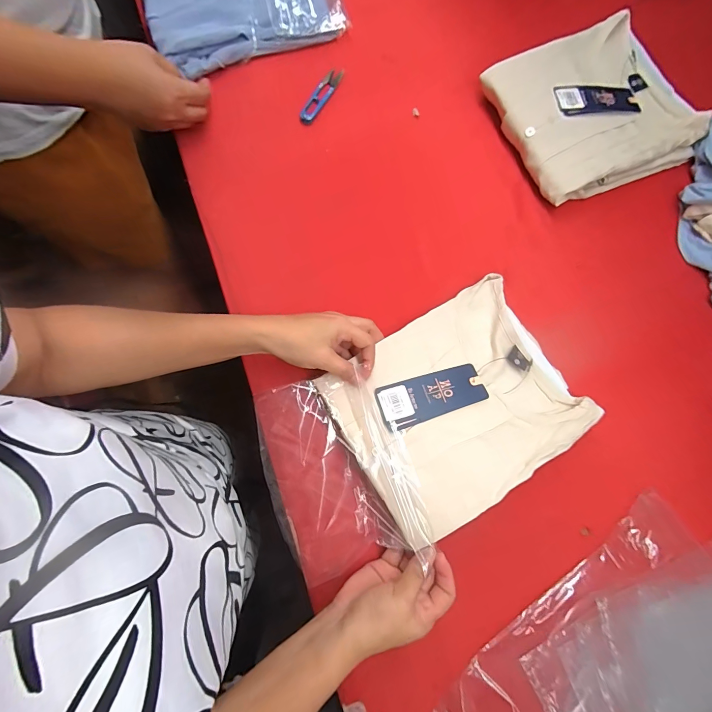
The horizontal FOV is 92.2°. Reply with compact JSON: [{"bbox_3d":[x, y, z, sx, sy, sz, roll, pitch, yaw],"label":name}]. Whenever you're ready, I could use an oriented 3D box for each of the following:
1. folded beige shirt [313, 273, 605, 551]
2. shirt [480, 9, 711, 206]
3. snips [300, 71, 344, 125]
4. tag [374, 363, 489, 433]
[{"bbox_3d":[0.113,0.048,0.382,0.255,0.043,0.203,-31,79,-5],"label":"folded beige shirt"},{"bbox_3d":[0.334,-0.350,0.487,0.258,0.040,0.233,-25,82,-10],"label":"shirt"},{"bbox_3d":[-0.051,-0.379,0.496,0.023,0.009,0.098,29,77,1],"label":"snips"},{"bbox_3d":[0.084,0.043,0.381,0.119,0.004,0.049,-16,70,-10],"label":"tag"}]

